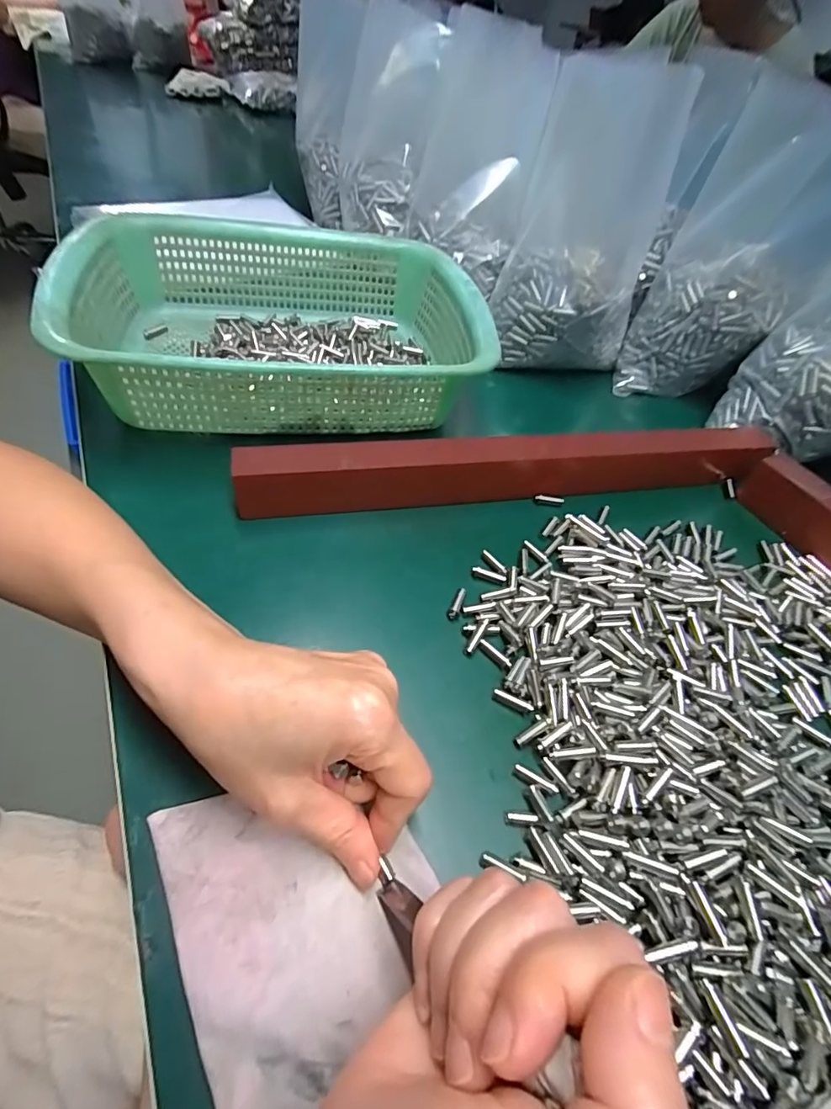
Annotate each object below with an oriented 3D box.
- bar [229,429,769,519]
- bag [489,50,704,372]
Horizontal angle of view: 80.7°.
[{"bbox_3d":[0.075,-0.062,0.345,0.382,0.041,0.025,-6,50,-12],"label":"bar"},{"bbox_3d":[0.149,-0.285,0.425,0.121,0.207,0.119,16,49,8],"label":"bag"}]

